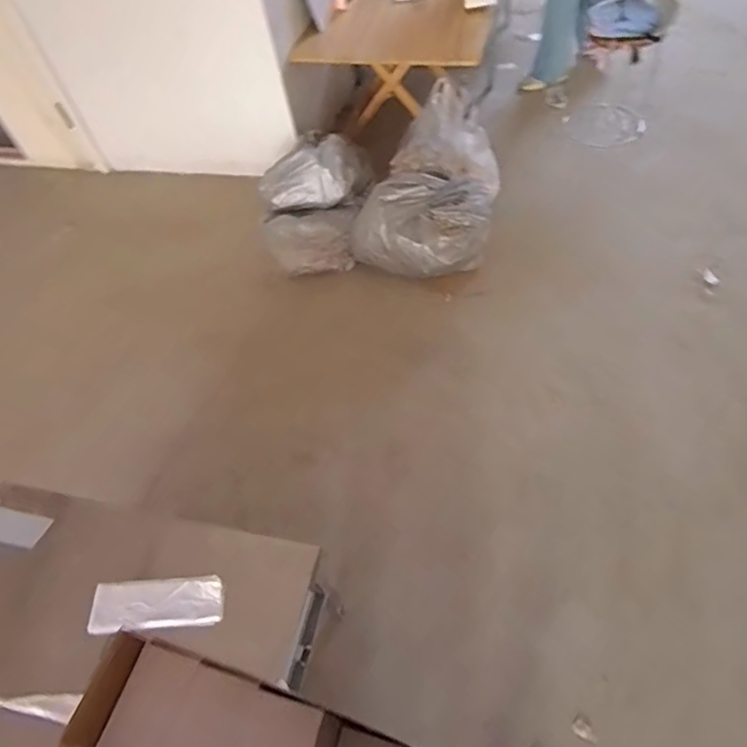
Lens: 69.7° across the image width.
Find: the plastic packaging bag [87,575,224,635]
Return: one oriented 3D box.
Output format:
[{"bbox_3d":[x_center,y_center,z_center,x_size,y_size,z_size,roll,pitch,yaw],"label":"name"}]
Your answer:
[{"bbox_3d":[-0.421,0.450,1.048,0.255,0.018,0.094,-8,54,3],"label":"plastic packaging bag"}]

